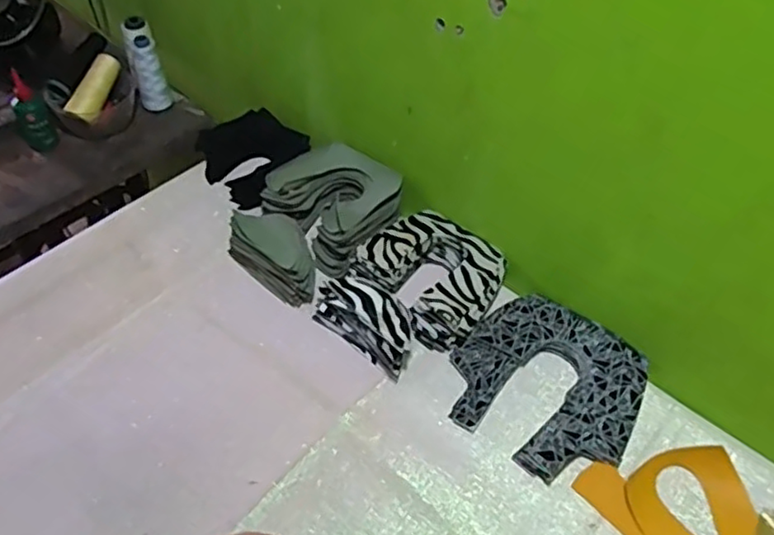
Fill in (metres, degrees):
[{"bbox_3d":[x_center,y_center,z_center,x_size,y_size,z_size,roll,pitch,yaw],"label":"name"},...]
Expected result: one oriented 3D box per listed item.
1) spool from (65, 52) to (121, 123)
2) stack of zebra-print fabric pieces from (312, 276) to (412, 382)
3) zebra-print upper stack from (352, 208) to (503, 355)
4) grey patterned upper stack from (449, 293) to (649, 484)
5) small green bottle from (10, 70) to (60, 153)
[{"bbox_3d":[-0.425,-0.259,0.953,0.031,0.039,0.107,20,77,12],"label":"spool"},{"bbox_3d":[-0.021,0.055,0.729,0.133,0.067,0.057,36,56,24],"label":"stack of zebra-print fabric pieces"},{"bbox_3d":[0.060,0.007,0.777,0.140,0.046,0.162,-33,59,-28],"label":"zebra-print upper stack"},{"bbox_3d":[0.173,0.124,0.703,0.191,0.036,0.182,34,55,23],"label":"grey patterned upper stack"},{"bbox_3d":[-0.499,-0.217,0.911,0.044,0.104,0.040,-33,59,-28],"label":"small green bottle"}]

